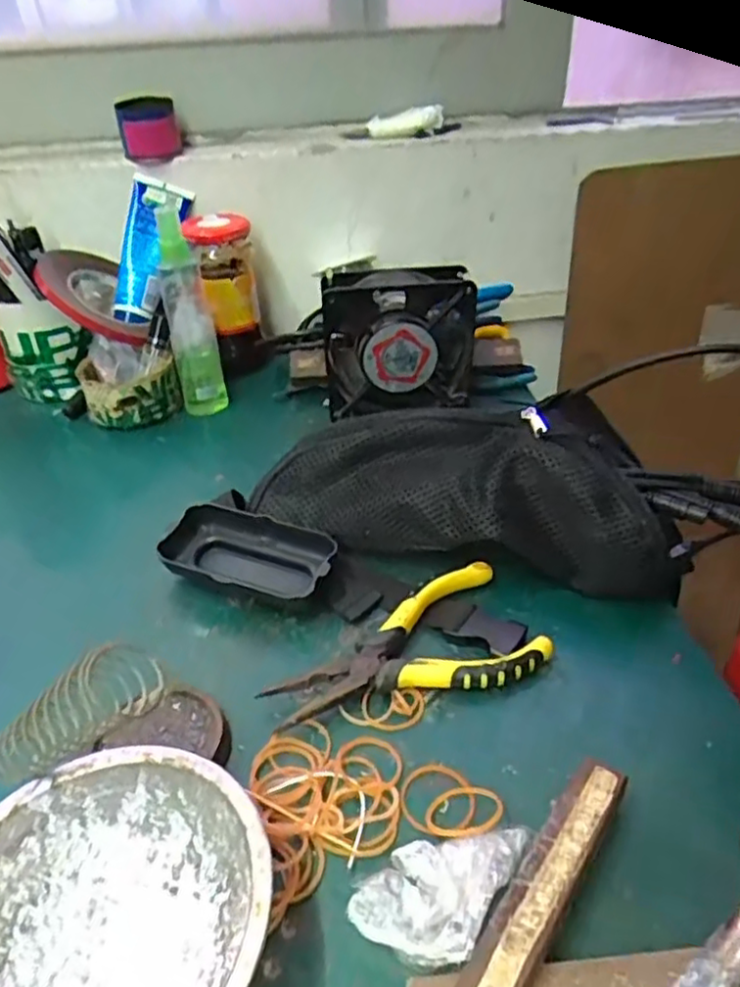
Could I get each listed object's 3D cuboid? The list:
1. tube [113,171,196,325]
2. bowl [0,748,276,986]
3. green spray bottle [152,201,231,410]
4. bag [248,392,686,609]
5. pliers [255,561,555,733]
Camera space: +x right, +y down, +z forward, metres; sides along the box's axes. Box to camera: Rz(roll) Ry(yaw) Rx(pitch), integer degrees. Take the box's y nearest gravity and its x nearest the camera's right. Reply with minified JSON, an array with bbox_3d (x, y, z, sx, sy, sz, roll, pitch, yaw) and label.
[{"bbox_3d":[-0.204,-0.222,0.619,0.055,0.131,0.034,13,0,-5],"label":"tube"},{"bbox_3d":[-0.098,0.161,0.244,0.125,0.042,0.120,-1,37,1],"label":"bowl"},{"bbox_3d":[-0.153,-0.148,0.574,0.041,0.170,0.037,-9,38,-11],"label":"green spray bottle"},{"bbox_3d":[0.060,-0.002,0.426,0.260,0.088,0.083,8,38,12],"label":"bag"},{"bbox_3d":[0.020,0.088,0.358,0.144,0.020,0.071,-18,40,-21],"label":"pliers"}]

